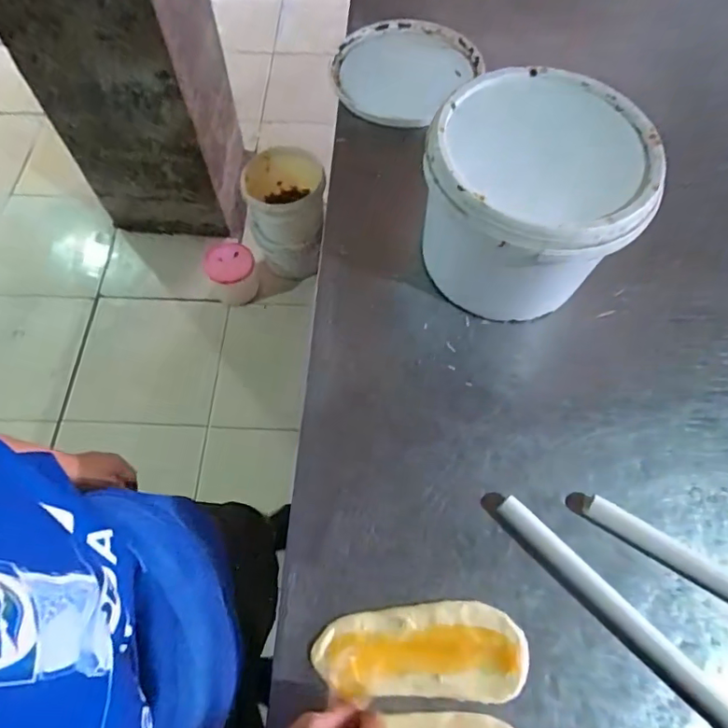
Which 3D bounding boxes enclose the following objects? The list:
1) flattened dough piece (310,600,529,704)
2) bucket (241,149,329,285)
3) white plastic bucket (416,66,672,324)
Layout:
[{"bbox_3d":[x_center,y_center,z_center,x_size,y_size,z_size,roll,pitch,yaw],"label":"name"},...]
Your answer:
[{"bbox_3d":[0.049,0.249,0.457,0.179,0.004,0.073,0,63,-1],"label":"flattened dough piece"},{"bbox_3d":[-0.221,-0.407,1.527,0.218,0.341,0.233,1,63,-1],"label":"bucket"},{"bbox_3d":[0.171,-0.162,0.566,0.207,0.175,0.205,1,63,-1],"label":"white plastic bucket"}]

